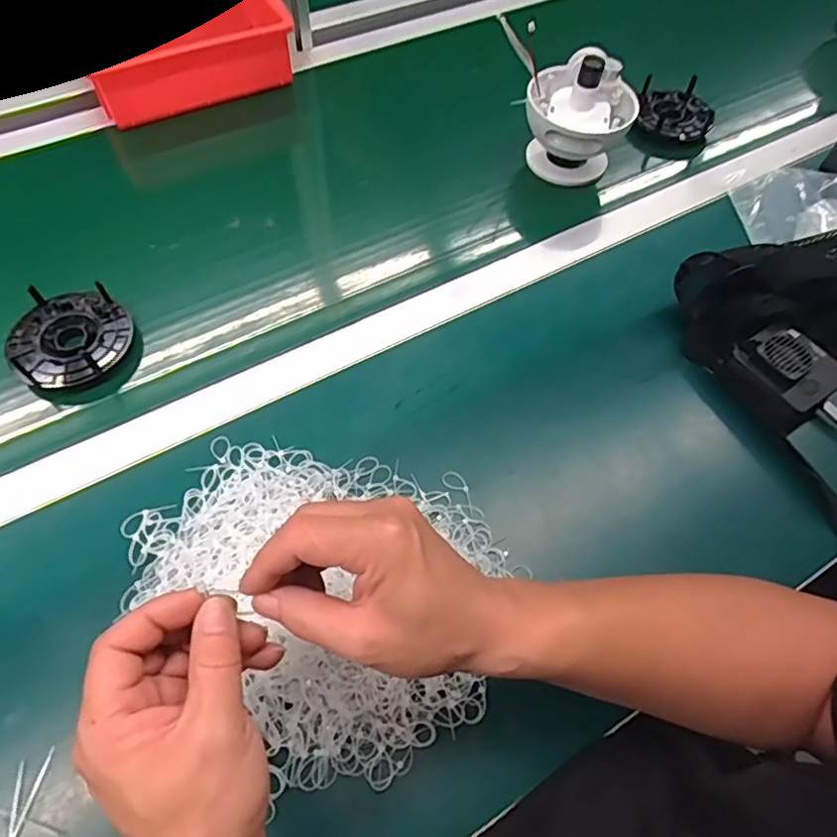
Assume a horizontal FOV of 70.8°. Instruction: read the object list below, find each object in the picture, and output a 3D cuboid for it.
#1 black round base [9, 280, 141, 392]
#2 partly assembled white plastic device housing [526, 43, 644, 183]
[{"bbox_3d":[-0.304,-0.072,0.520,0.097,0.033,0.092,2,62,-3],"label":"black round base"},{"bbox_3d":[0.168,-0.319,0.626,0.107,0.115,0.089,17,62,5],"label":"partly assembled white plastic device housing"}]

